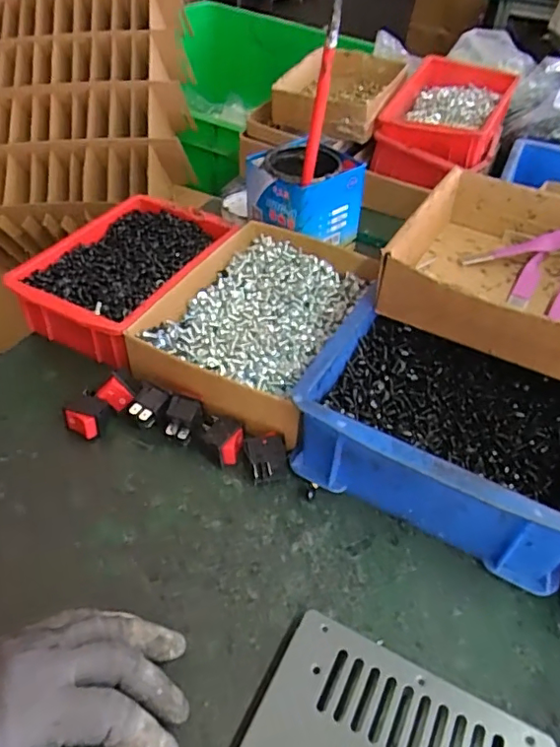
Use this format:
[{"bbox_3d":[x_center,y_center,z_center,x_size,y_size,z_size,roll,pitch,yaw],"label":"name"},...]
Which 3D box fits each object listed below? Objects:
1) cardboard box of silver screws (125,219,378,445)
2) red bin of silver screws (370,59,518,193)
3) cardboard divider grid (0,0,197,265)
[{"bbox_3d":[-0.014,-0.048,0.501,0.151,0.058,0.223,19,46,16],"label":"cardboard box of silver screws"},{"bbox_3d":[0.221,-0.335,0.730,0.135,0.085,0.208,21,47,18],"label":"red bin of silver screws"},{"bbox_3d":[-0.295,-0.441,0.823,0.313,0.094,0.509,-8,72,7],"label":"cardboard divider grid"}]

